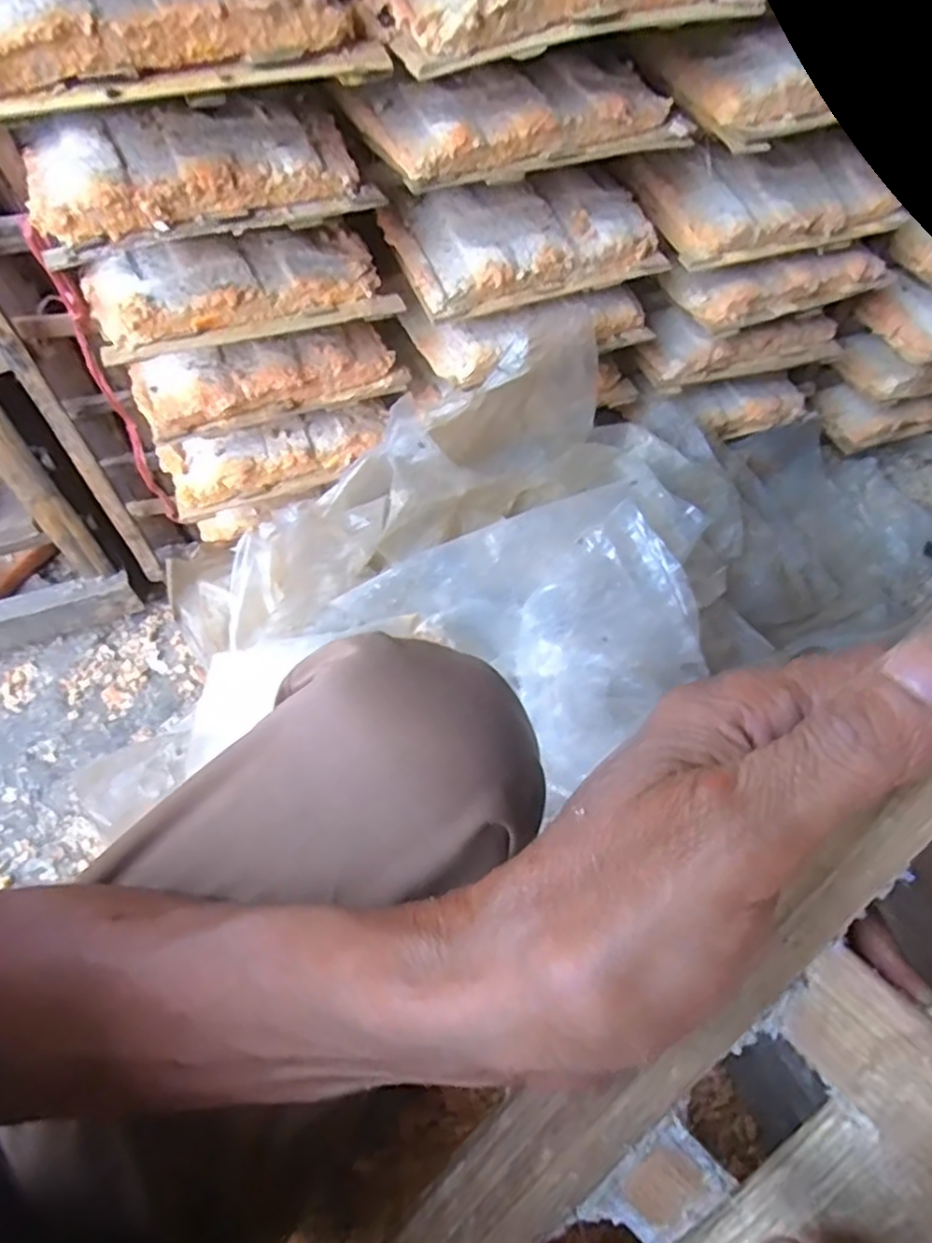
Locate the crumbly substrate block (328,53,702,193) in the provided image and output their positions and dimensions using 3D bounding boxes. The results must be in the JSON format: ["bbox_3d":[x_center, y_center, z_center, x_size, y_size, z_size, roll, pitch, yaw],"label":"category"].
[{"bbox_3d":[0.040,-0.380,0.525,0.234,0.044,0.101,-18,60,-9],"label":"crumbly substrate block"}]

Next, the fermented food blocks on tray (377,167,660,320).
[{"bbox_3d":[0.050,-0.334,0.610,0.220,0.045,0.109,-19,60,-10],"label":"fermented food blocks on tray"}]

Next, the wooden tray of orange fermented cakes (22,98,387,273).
[{"bbox_3d":[-0.188,-0.315,0.492,0.224,0.047,0.104,-23,61,-12],"label":"wooden tray of orange fermented cakes"}]

